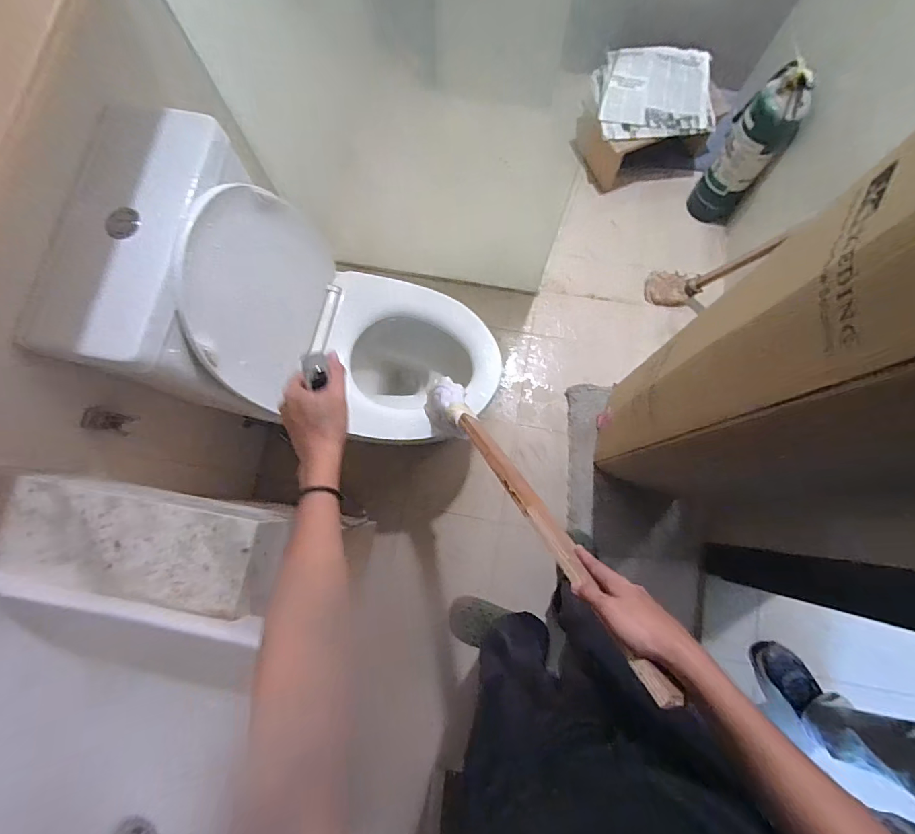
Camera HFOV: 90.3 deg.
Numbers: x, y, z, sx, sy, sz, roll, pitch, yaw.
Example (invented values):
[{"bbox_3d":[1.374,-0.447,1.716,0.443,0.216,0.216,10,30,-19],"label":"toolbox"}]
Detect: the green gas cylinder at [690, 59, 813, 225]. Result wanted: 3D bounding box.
[{"bbox_3d":[0.874,-0.803,1.360,0.168,0.454,0.140,36,80,8],"label":"green gas cylinder"}]

